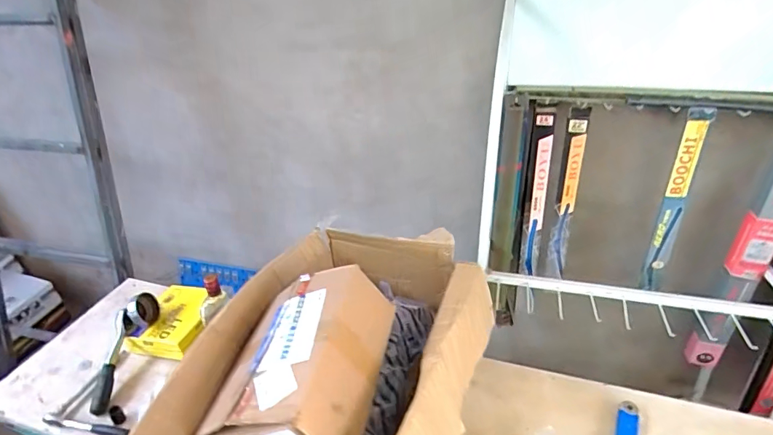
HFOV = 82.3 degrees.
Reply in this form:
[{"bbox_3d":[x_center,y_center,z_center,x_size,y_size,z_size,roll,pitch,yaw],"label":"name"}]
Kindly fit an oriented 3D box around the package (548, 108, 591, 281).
[{"bbox_3d":[0.491,-0.047,1.211,0.051,0.503,0.045,10,30,21],"label":"package"}]

